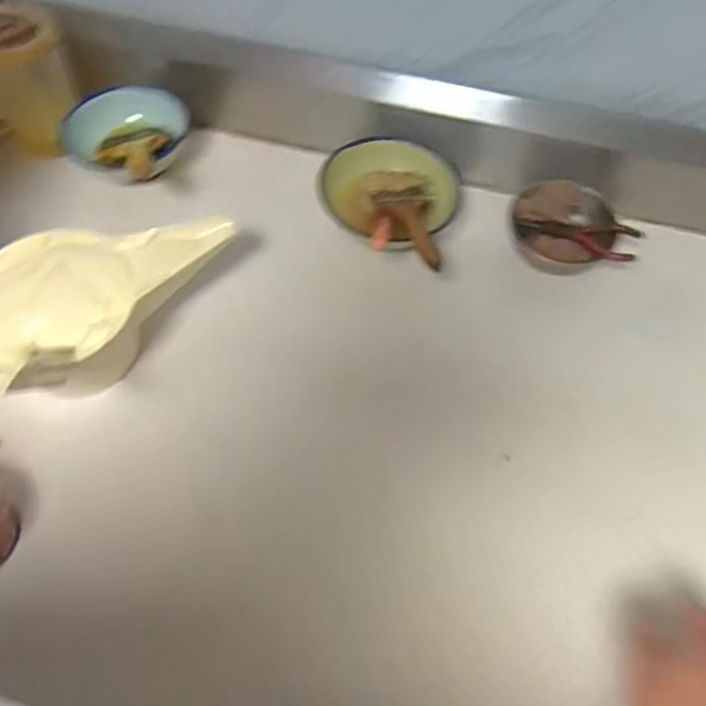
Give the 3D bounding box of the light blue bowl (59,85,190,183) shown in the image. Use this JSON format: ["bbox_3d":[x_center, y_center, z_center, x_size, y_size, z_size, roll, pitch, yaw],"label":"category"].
[{"bbox_3d":[-0.295,-0.287,0.831,0.159,0.062,0.154,0,60,0],"label":"light blue bowl"}]

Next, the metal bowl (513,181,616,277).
[{"bbox_3d":[0.260,-0.158,0.759,0.107,0.054,0.130,-13,64,-6],"label":"metal bowl"}]

